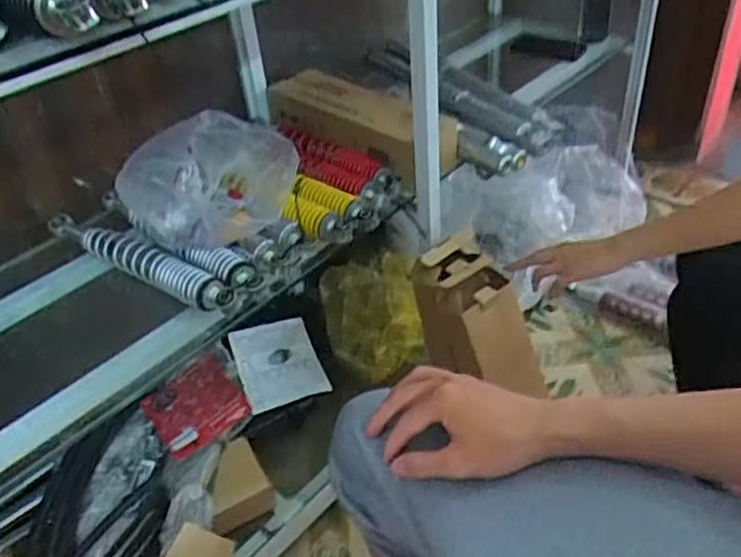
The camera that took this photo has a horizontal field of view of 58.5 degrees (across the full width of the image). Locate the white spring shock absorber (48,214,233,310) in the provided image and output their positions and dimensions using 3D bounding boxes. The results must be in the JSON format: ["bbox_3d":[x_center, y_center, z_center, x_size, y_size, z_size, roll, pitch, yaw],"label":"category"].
[{"bbox_3d":[-0.299,-0.023,0.850,0.319,0.041,0.045,21,45,31],"label":"white spring shock absorber"}]

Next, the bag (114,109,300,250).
[{"bbox_3d":[-0.209,-0.130,0.854,0.171,0.130,0.164,10,40,20],"label":"bag"}]

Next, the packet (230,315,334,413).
[{"bbox_3d":[-0.164,0.148,1.181,0.138,0.033,0.155,-20,72,-9],"label":"packet"}]

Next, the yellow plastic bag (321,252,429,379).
[{"bbox_3d":[0.013,0.070,1.220,0.183,0.179,0.169,-15,38,-12],"label":"yellow plastic bag"}]

